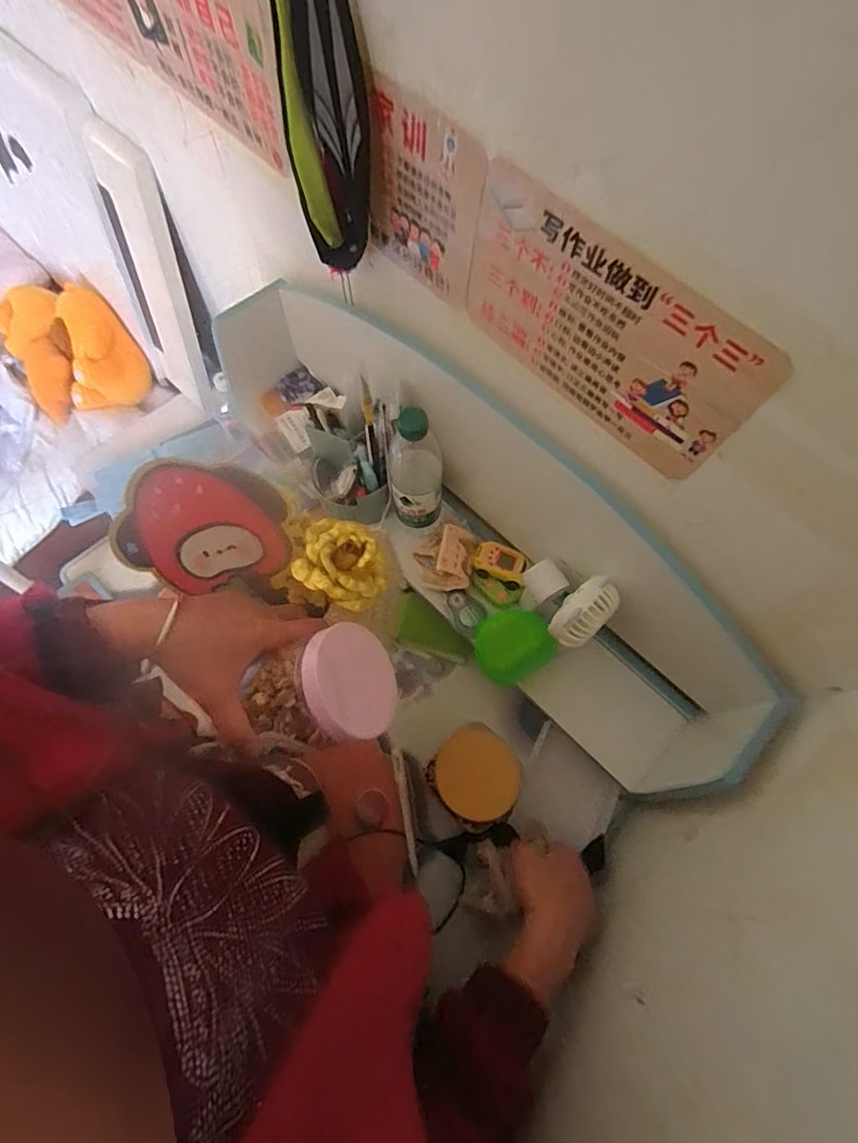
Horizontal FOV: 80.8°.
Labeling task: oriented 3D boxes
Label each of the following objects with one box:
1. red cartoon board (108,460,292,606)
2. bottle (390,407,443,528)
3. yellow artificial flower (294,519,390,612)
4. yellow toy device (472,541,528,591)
[{"bbox_3d":[-0.186,-0.032,0.409,0.141,0.124,0.008,7,37,-1],"label":"red cartoon board"},{"bbox_3d":[-0.016,-0.120,0.599,0.064,0.181,0.059,-3,68,-3],"label":"bottle"},{"bbox_3d":[-0.066,-0.005,0.393,0.065,0.034,0.061,1,68,-1],"label":"yellow artificial flower"},{"bbox_3d":[0.094,-0.009,0.667,0.070,0.022,0.045,24,69,8],"label":"yellow toy device"}]

